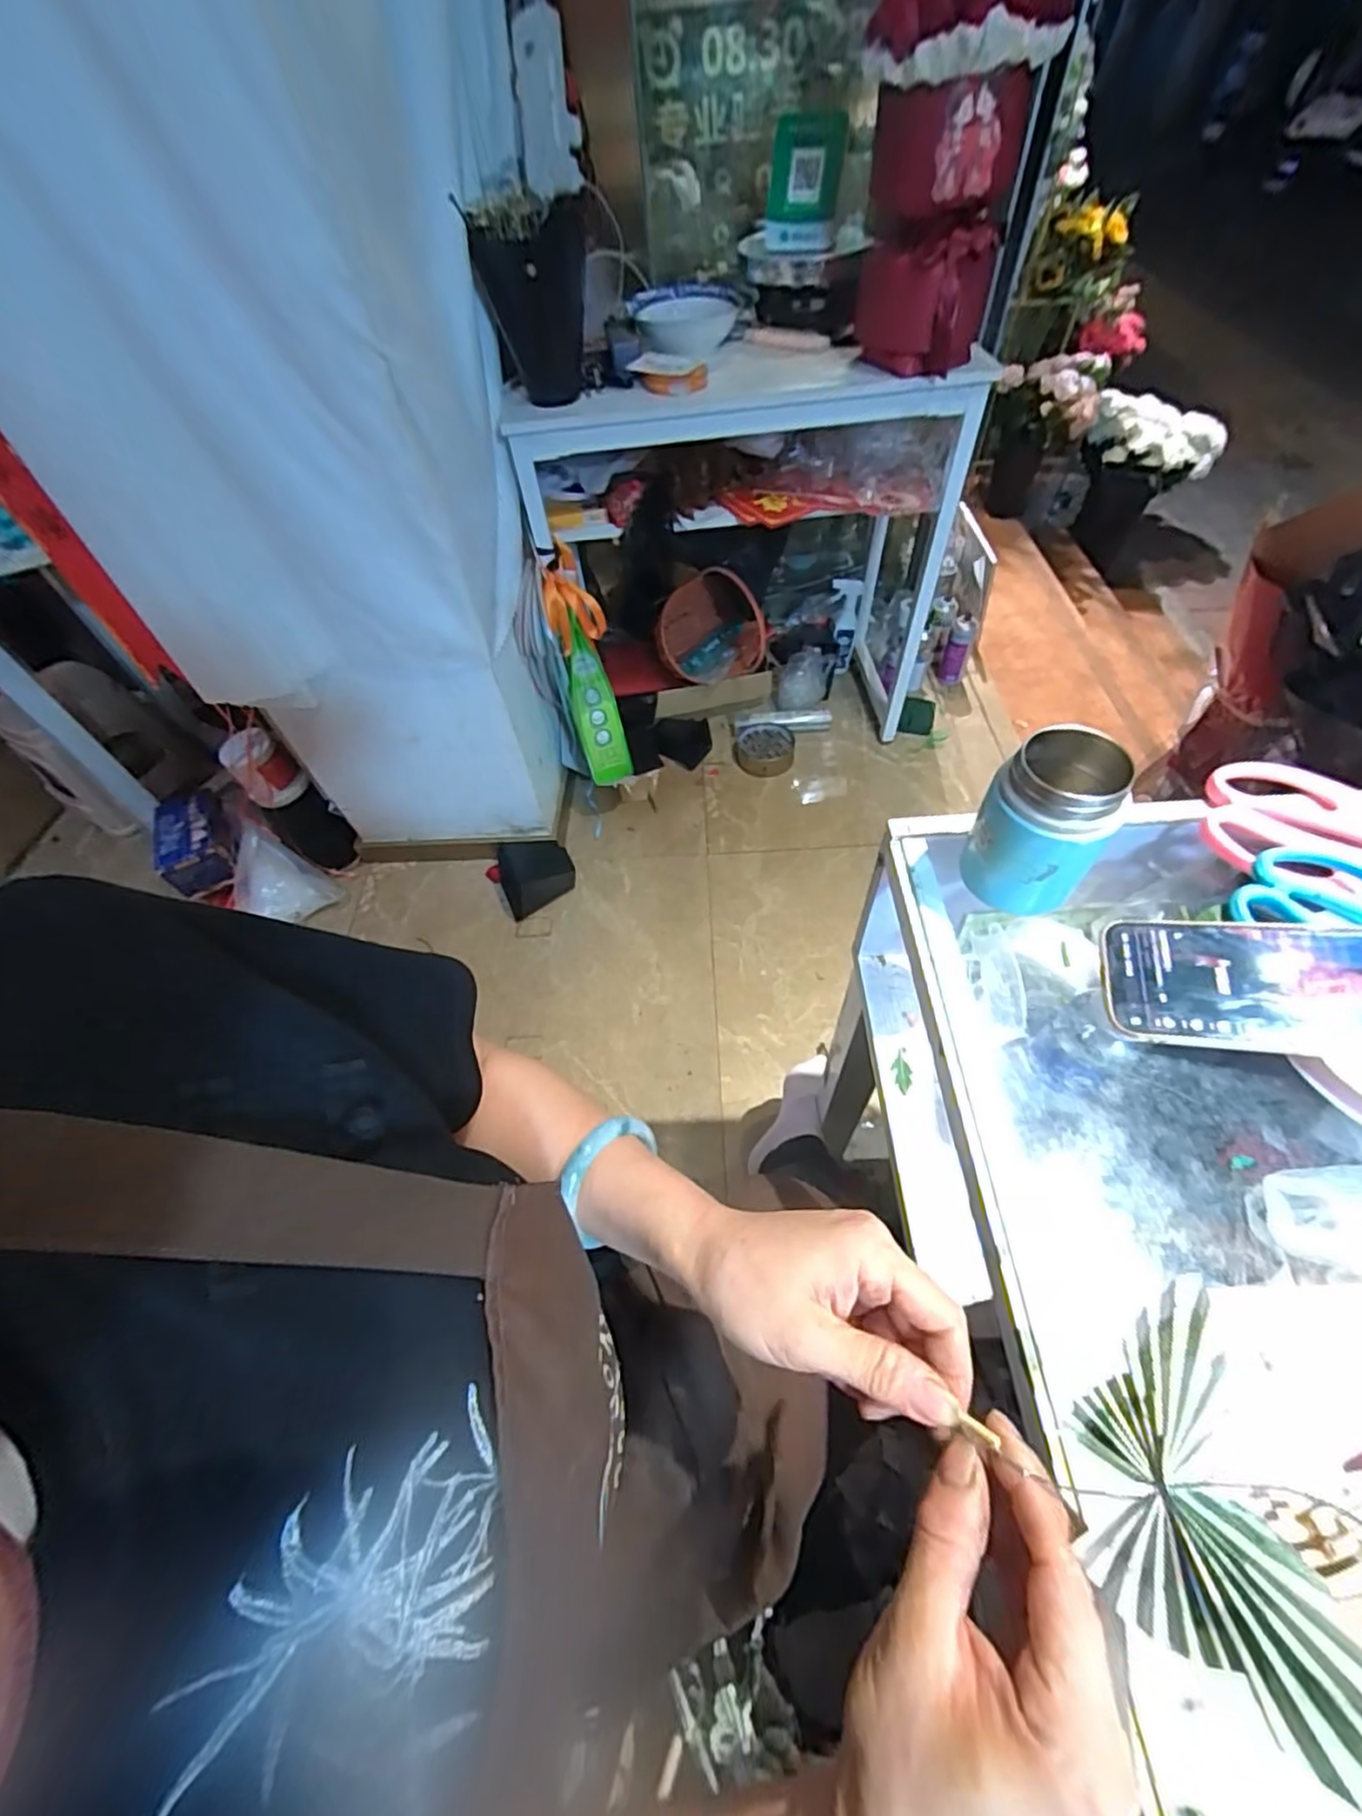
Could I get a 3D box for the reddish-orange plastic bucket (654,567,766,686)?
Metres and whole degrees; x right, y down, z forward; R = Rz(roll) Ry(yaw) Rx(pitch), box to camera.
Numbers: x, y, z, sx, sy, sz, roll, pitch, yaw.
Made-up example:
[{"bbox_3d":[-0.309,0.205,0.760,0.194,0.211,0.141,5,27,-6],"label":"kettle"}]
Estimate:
[{"bbox_3d":[0.075,-0.671,1.557,0.248,0.204,0.200,7,57,10],"label":"reddish-orange plastic bucket"}]

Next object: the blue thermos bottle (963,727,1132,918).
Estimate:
[{"bbox_3d":[0.221,-0.049,0.397,0.059,0.106,0.067,-37,60,-19],"label":"blue thermos bottle"}]

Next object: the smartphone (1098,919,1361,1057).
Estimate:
[{"bbox_3d":[0.318,0.042,0.358,0.147,0.009,0.072,1,65,19],"label":"smartphone"}]

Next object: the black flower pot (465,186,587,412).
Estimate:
[{"bbox_3d":[-0.216,-0.951,1.027,0.152,0.225,0.212,-5,55,2],"label":"black flower pot"}]

